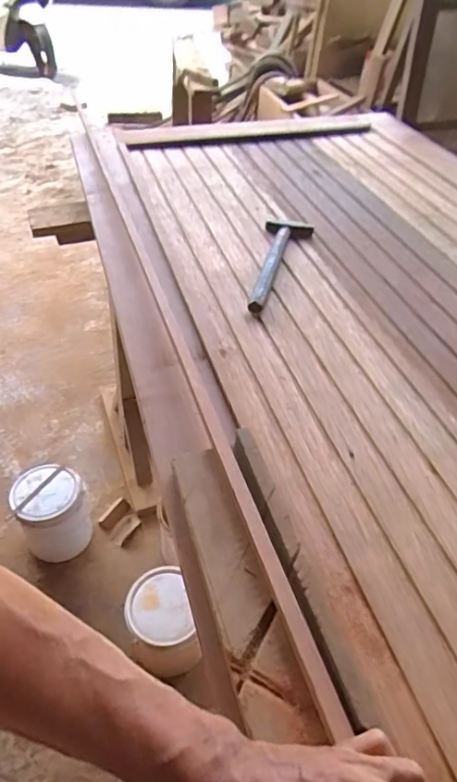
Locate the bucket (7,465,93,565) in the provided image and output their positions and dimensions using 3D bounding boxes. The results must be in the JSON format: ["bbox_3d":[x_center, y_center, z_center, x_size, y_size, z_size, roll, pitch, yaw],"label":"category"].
[{"bbox_3d":[-0.471,0.328,1.415,0.178,0.207,0.197,-24,50,-25],"label":"bucket"}]

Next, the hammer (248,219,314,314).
[{"bbox_3d":[0.086,-0.218,0.894,0.081,0.021,0.277,11,44,8],"label":"hammer"}]

